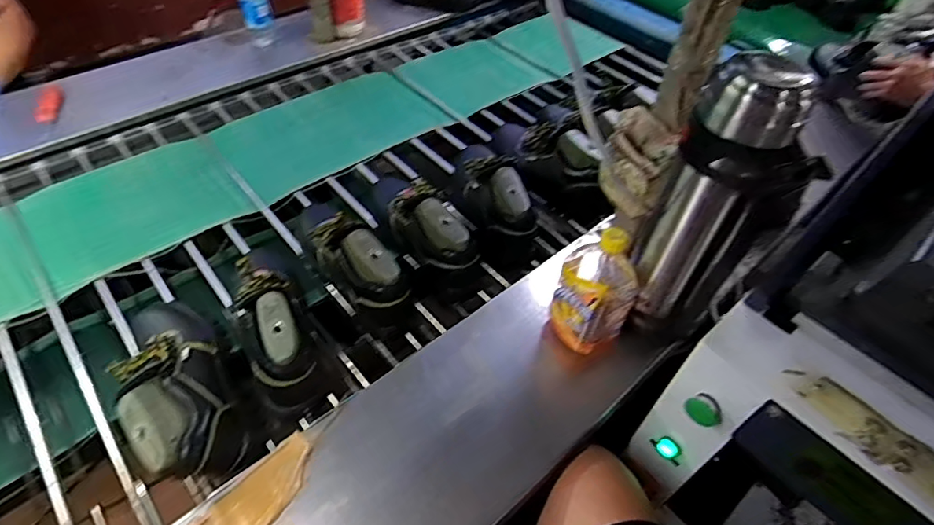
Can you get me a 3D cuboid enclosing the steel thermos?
[{"bbox_3d":[0.300,-0.061,0.638,0.095,0.364,0.128,-35,61,-28],"label":"steel thermos"}]

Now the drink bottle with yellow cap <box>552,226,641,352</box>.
[{"bbox_3d":[0.179,0.031,0.707,0.103,0.186,0.099,27,54,17],"label":"drink bottle with yellow cap"}]

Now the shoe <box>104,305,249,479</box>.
[{"bbox_3d":[-0.375,0.156,0.679,0.120,0.109,0.268,-25,57,-23],"label":"shoe"}]

